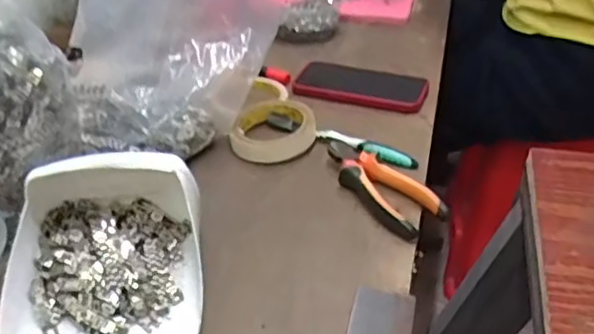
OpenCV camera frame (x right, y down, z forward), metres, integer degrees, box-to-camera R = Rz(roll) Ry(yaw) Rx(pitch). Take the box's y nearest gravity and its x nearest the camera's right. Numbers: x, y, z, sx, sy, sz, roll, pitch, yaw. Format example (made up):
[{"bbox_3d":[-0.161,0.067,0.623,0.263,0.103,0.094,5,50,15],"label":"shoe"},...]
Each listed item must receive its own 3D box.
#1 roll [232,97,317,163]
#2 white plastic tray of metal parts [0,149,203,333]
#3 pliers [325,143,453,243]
[{"bbox_3d":[-0.029,-0.047,0.710,0.093,0.034,0.099,0,37,0],"label":"roll"},{"bbox_3d":[-0.158,0.064,0.510,0.150,0.088,0.179,-7,37,-8],"label":"white plastic tray of metal parts"},{"bbox_3d":[0.080,0.017,0.624,0.059,0.022,0.155,-22,41,-26],"label":"pliers"}]

